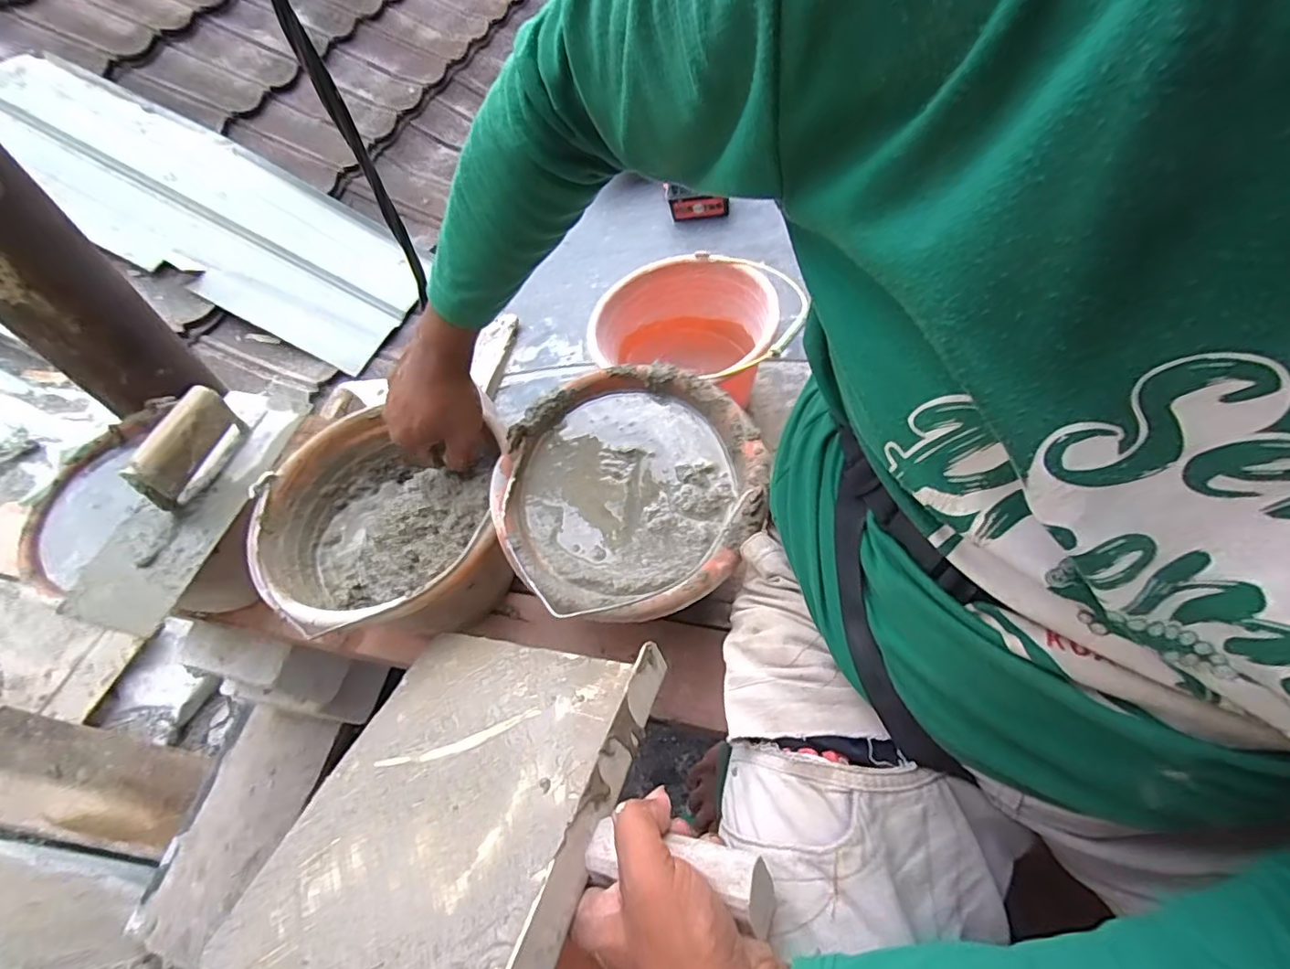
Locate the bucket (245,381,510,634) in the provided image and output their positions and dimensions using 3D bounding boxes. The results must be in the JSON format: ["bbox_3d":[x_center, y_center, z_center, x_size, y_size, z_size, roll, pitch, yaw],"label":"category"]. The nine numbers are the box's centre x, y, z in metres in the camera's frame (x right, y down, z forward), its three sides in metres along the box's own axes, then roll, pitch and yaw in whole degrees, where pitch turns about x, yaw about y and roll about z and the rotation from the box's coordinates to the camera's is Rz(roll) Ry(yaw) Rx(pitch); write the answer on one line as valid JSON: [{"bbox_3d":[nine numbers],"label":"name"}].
[{"bbox_3d":[-0.253,0.041,0.578,0.223,0.144,0.243,0,60,0],"label":"bucket"}]

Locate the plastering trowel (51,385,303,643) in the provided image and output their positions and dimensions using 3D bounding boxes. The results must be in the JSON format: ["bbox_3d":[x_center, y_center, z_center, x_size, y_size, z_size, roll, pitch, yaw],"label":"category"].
[{"bbox_3d":[-0.430,-0.003,0.522,0.104,0.076,0.260,17,61,10],"label":"plastering trowel"}]

